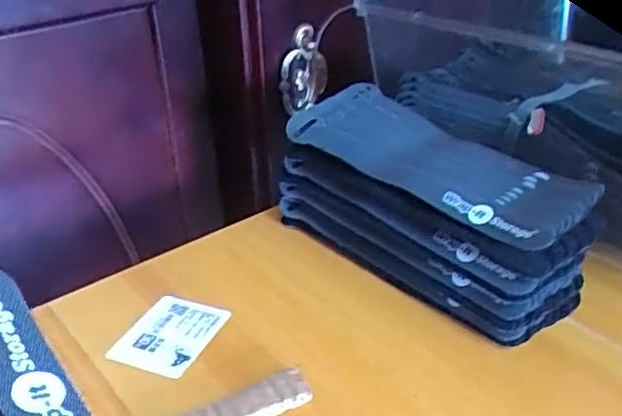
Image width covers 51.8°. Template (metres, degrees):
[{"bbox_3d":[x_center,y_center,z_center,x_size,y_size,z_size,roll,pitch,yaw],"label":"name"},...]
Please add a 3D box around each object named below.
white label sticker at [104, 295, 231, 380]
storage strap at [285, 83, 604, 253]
[{"bbox_3d":[-0.083,0.074,0.376,0.049,0.004,0.058,11,35,21],"label":"white label sticker"},{"bbox_3d":[0.077,-0.033,0.401,0.080,0.016,0.200,-29,42,-33],"label":"storage strap"}]

